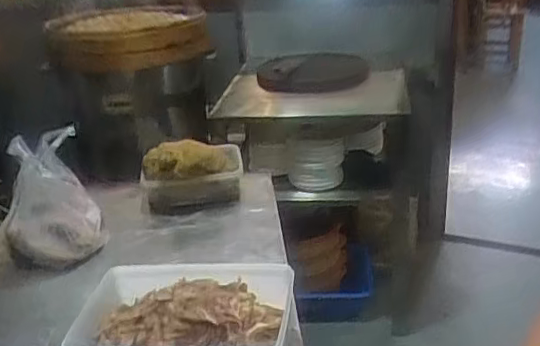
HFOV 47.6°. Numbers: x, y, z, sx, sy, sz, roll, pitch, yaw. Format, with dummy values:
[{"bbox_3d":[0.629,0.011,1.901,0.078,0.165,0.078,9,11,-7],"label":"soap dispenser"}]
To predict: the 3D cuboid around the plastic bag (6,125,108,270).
[{"bbox_3d":[-0.441,0.032,1.200,0.176,0.216,0.245,-15,27,-23],"label":"plastic bag"}]

